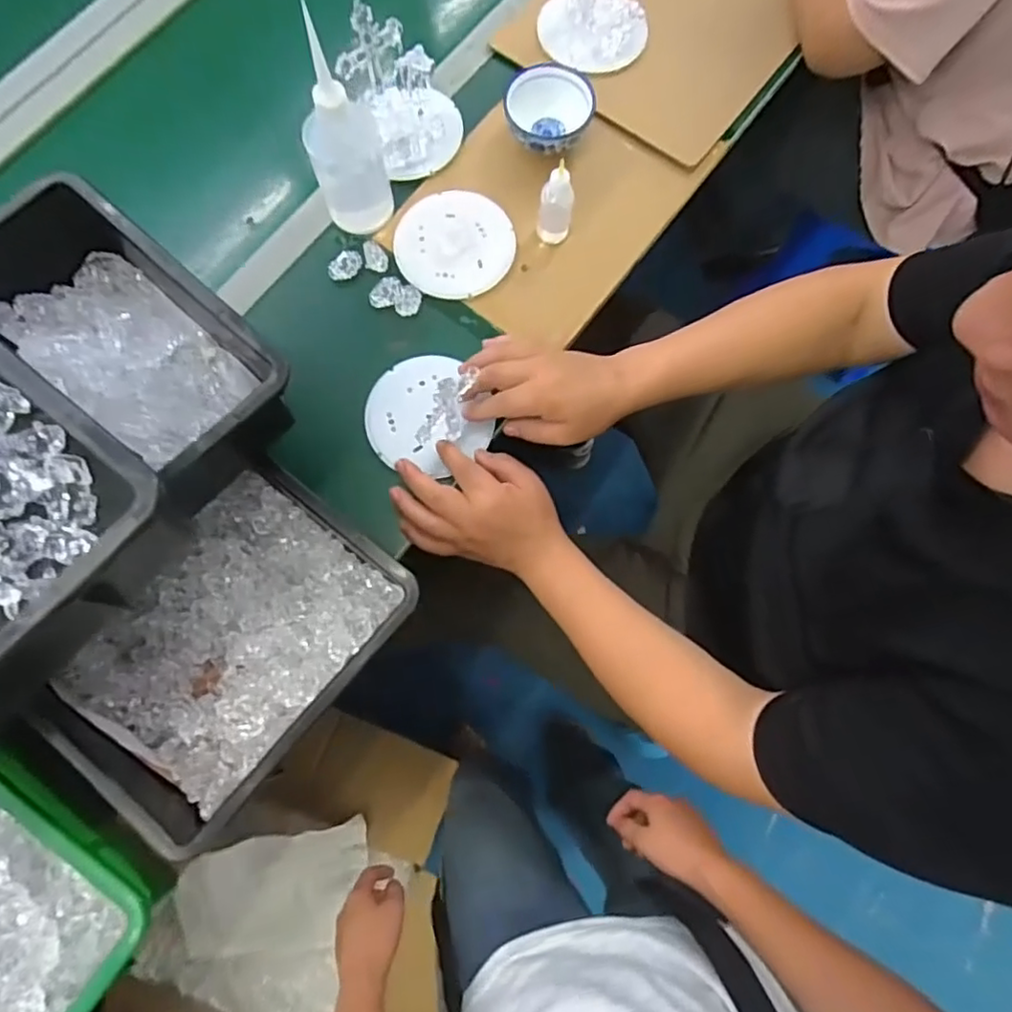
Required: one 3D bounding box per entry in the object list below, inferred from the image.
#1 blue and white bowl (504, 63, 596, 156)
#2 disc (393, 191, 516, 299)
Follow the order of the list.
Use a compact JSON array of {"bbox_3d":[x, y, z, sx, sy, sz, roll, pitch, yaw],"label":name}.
[{"bbox_3d":[0.051,-0.435,0.724,0.102,0.053,0.085,-10,77,-4],"label":"blue and white bowl"},{"bbox_3d":[-0.058,-0.294,0.712,0.128,0.007,0.130,0,77,-1],"label":"disc"}]

